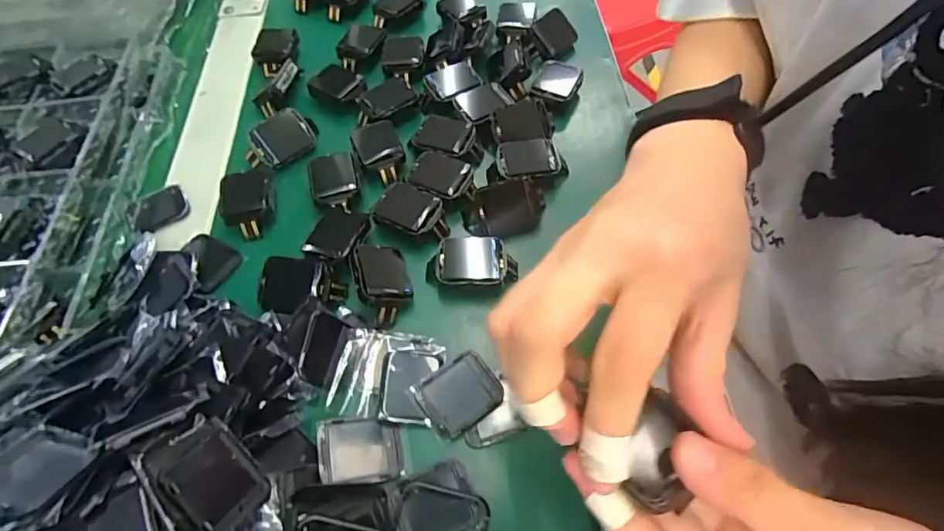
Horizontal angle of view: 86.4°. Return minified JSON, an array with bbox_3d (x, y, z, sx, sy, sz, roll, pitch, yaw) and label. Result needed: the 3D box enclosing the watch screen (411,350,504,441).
[{"bbox_3d":[-0.007,0.068,0.265,0.040,0.009,0.034,-33,62,-17],"label":"watch screen"}]

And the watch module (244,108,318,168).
[{"bbox_3d":[-0.135,-0.089,0.359,0.034,0.015,0.052,47,68,-12],"label":"watch module"}]

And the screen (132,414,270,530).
[{"bbox_3d":[-0.111,0.088,0.209,0.048,0.006,0.037,52,29,2],"label":"screen"}]

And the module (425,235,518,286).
[{"bbox_3d":[-0.001,0.000,0.302,0.054,0.018,0.032,-4,58,0],"label":"module"}]

